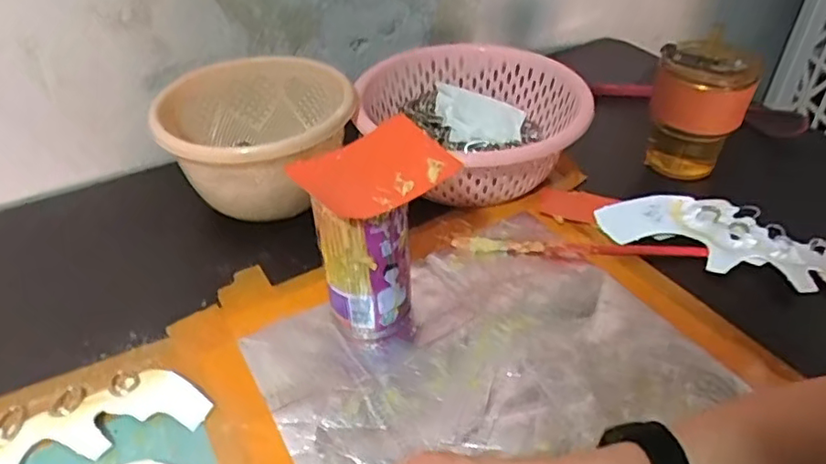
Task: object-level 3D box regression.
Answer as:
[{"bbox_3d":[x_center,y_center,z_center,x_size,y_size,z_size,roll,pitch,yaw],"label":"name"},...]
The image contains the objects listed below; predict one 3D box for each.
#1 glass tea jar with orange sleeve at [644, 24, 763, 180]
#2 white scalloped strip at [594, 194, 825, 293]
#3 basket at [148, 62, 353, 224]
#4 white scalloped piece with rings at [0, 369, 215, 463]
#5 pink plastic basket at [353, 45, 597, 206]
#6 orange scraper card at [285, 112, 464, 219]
[{"bbox_3d":[0.275,-0.116,0.585,0.086,0.129,0.072,12,42,15],"label":"glass tea jar with orange sleeve"},{"bbox_3d":[0.293,0.003,0.506,0.254,0.033,0.089,20,45,23],"label":"white scalloped strip"},{"bbox_3d":[-0.141,-0.087,0.562,0.173,0.094,0.144,-5,40,-5],"label":"basket"},{"bbox_3d":[-0.252,0.134,0.381,0.219,0.013,0.086,-20,44,-21],"label":"white scalloped piece with rings"},{"bbox_3d":[0.060,-0.109,0.601,0.217,0.075,0.201,0,40,0],"label":"pink plastic basket"},{"bbox_3d":[-0.027,-0.044,0.404,0.098,0.016,0.072,-26,46,-27],"label":"orange scraper card"}]

